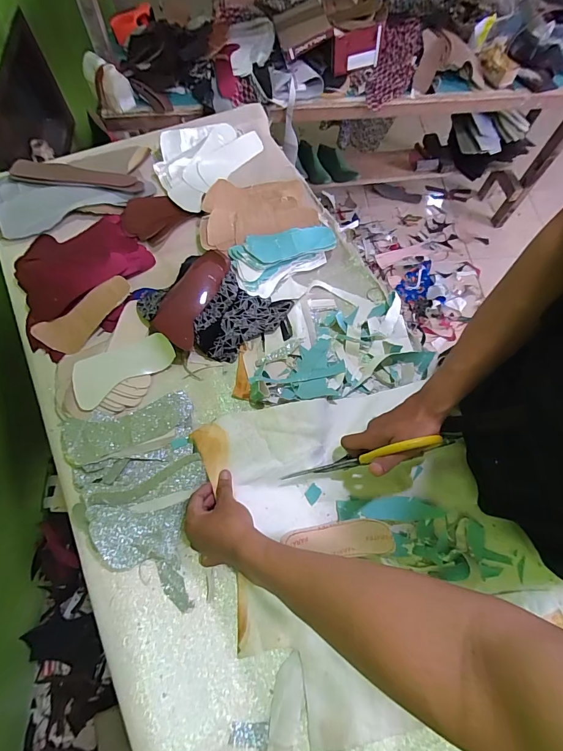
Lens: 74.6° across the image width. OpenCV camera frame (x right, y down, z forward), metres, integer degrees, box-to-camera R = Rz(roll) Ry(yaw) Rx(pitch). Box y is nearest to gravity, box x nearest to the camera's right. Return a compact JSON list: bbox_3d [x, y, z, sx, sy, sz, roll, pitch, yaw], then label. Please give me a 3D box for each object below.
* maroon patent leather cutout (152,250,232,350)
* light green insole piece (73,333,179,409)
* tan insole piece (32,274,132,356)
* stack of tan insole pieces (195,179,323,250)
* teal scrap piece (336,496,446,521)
[{"bbox_3d":[-0.152,-0.136,0.631,0.072,0.031,0.190,17,68,6],"label":"maroon patent leather cutout"},{"bbox_3d":[-0.245,-0.010,0.580,0.153,0.011,0.077,-19,89,-16],"label":"light green insole piece"},{"bbox_3d":[-0.325,-0.101,0.624,0.166,0.014,0.064,-40,107,-15],"label":"tan insole piece"},{"bbox_3d":[-0.056,-0.320,0.716,0.229,0.057,0.115,-22,69,-9],"label":"stack of tan insole pieces"},{"bbox_3d":[0.154,0.188,0.522,0.148,0.013,0.031,2,64,-3],"label":"teal scrap piece"}]

